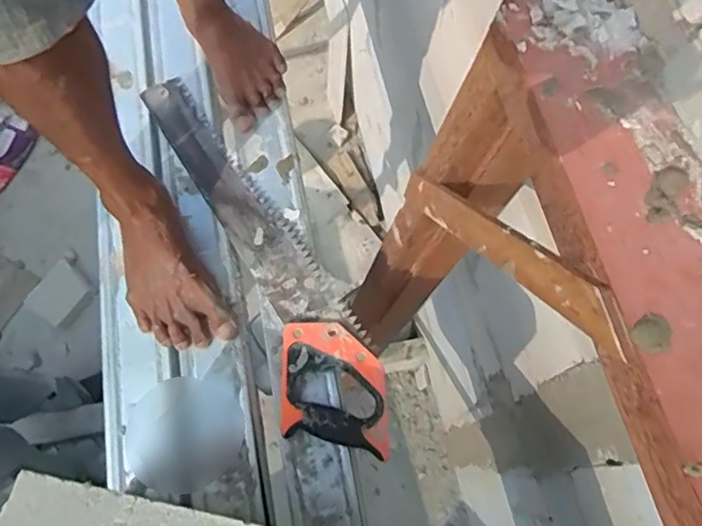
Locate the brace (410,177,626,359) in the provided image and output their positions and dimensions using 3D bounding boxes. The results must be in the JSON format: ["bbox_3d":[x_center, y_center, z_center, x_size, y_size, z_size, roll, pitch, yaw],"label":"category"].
[{"bbox_3d":[0.115,-0.017,0.477,0.015,0.038,0.309,-23,27,-7],"label":"brace"}]

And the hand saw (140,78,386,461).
[{"bbox_3d":[-0.108,-0.030,0.695,0.112,0.028,0.536,-25,70,-7],"label":"hand saw"}]

